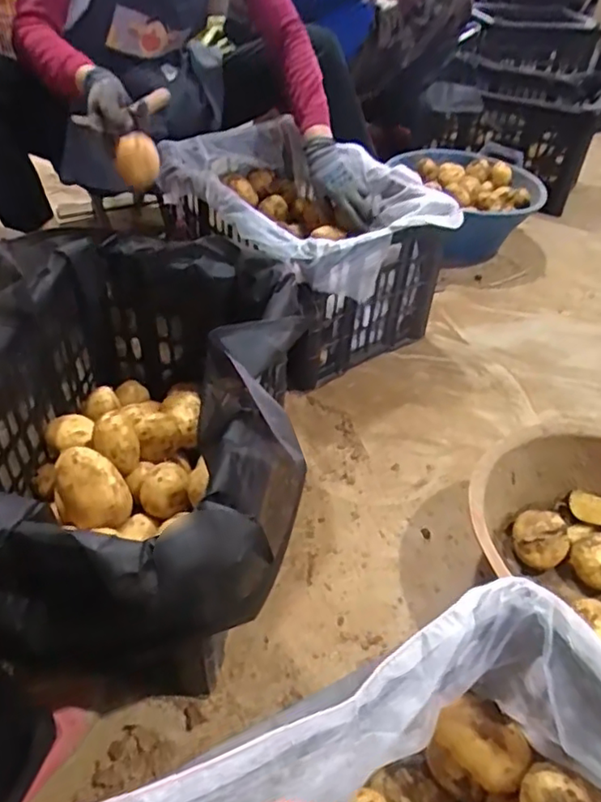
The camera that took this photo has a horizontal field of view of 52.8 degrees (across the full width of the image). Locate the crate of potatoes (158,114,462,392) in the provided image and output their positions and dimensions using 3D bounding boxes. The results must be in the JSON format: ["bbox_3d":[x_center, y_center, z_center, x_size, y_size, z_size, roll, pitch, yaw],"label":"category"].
[{"bbox_3d":[-0.009,-0.302,1.225,0.412,0.304,0.542,-32,53,-33],"label":"crate of potatoes"}]

